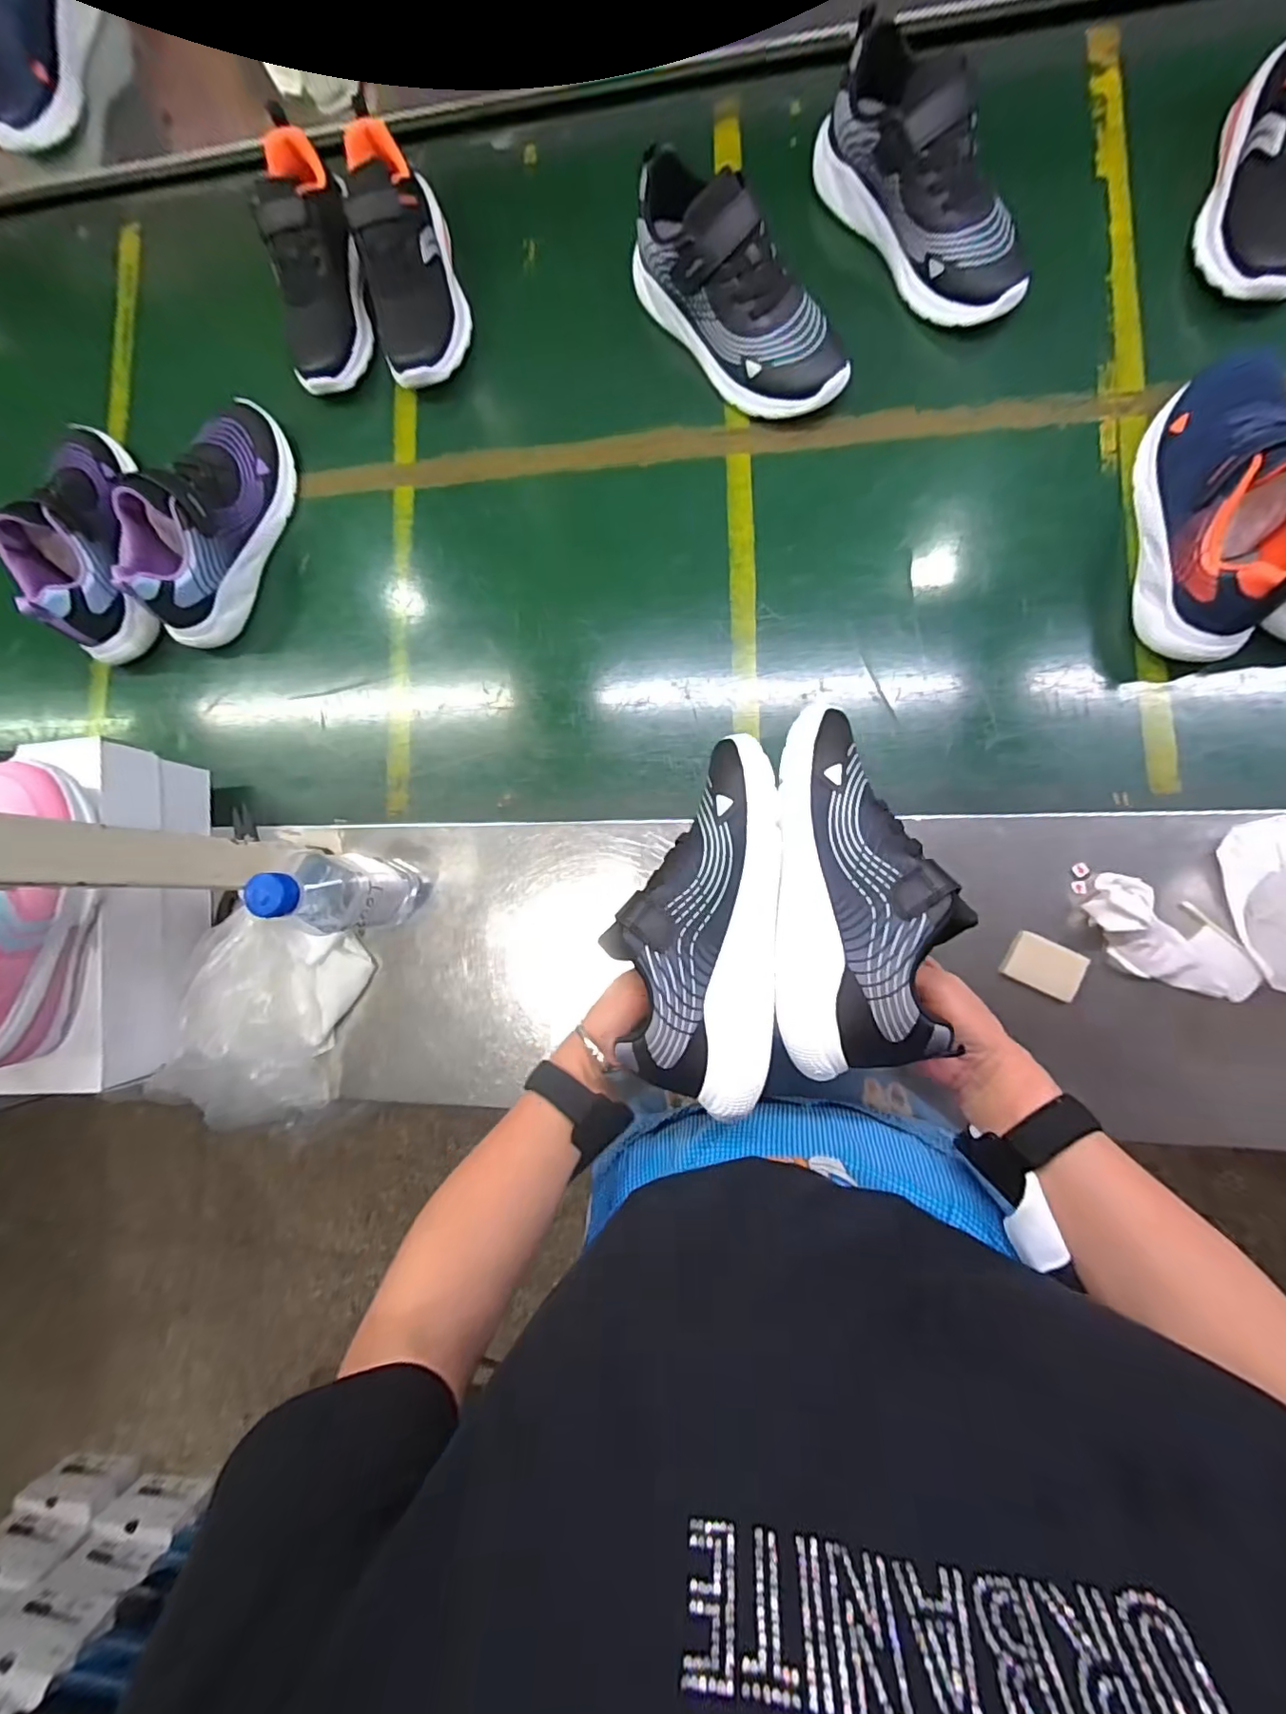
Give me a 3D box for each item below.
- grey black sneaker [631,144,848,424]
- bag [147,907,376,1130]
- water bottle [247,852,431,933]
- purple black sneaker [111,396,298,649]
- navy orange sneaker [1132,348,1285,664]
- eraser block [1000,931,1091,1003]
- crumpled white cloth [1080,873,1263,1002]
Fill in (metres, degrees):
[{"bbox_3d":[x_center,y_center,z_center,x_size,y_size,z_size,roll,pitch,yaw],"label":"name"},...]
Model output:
[{"bbox_3d":[0.082,-0.508,0.532,0.080,0.106,0.237,-42,83,4],"label":"grey black sneaker"},{"bbox_3d":[-0.344,0.160,0.539,0.111,0.095,0.199,18,90,8],"label":"bag"},{"bbox_3d":[-0.254,0.030,0.492,0.065,0.164,0.066,26,91,8],"label":"water bottle"},{"bbox_3d":[-0.440,-0.347,0.600,0.077,0.111,0.252,22,90,8],"label":"purple black sneaker"},{"bbox_3d":[0.477,-0.293,0.472,0.090,0.108,0.240,2,87,8],"label":"navy orange sneaker"},{"bbox_3d":[0.336,0.092,0.492,0.058,0.014,0.040,26,91,8],"label":"eraser block"},{"bbox_3d":[0.418,0.071,0.469,0.135,0.034,0.062,37,92,8],"label":"crumpled white cloth"}]

